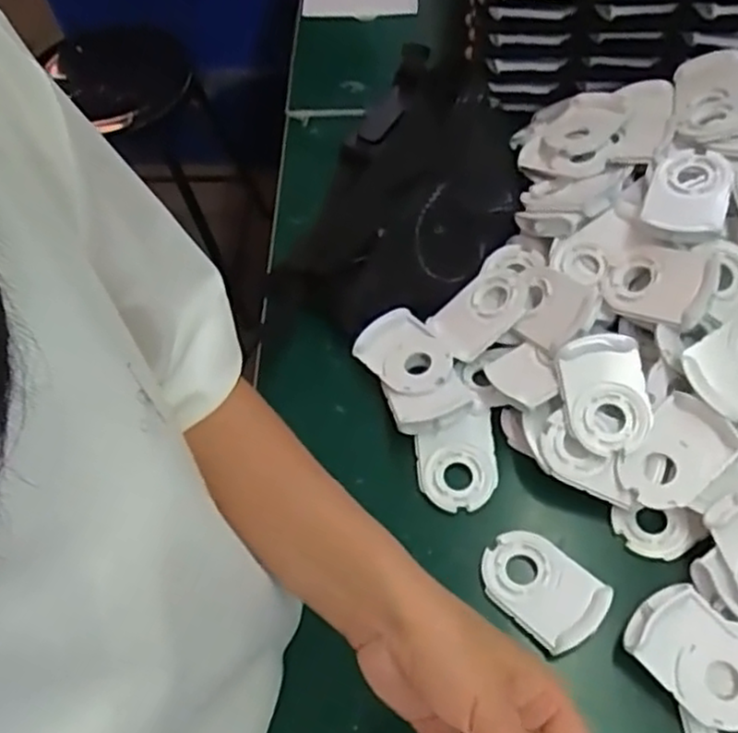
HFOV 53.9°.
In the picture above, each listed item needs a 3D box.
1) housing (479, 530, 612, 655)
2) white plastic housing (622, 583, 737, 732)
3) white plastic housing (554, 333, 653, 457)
[{"bbox_3d":[0.116,0.149,0.492,0.060,0.010,0.081,-41,65,-19],"label":"housing"},{"bbox_3d":[0.205,0.184,0.458,0.058,0.029,0.082,-41,65,-20],"label":"white plastic housing"},{"bbox_3d":[0.169,0.020,0.516,0.060,0.016,0.082,-13,80,4],"label":"white plastic housing"}]

